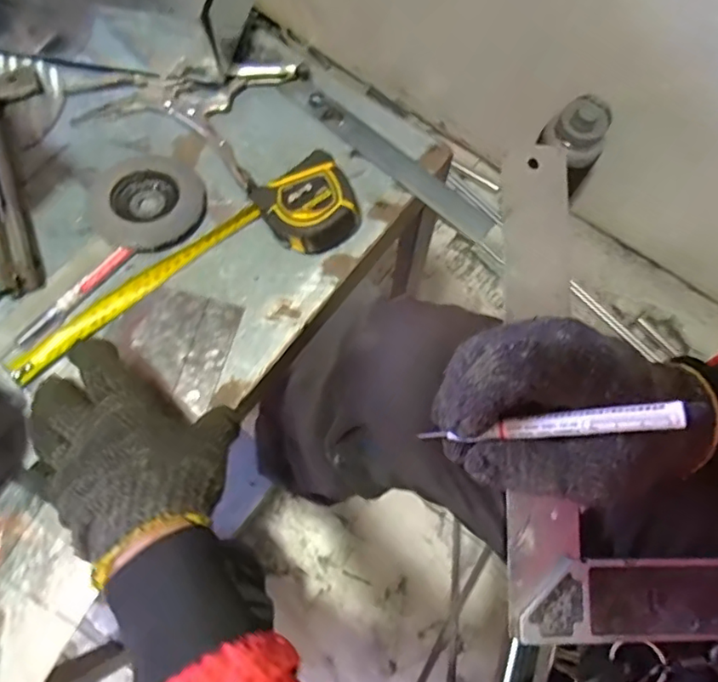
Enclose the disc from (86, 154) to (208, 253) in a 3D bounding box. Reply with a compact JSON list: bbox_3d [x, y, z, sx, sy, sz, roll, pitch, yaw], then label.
[{"bbox_3d":[-0.178,-0.119,0.486,0.092,0.018,0.096,0,76,-1],"label":"disc"}]

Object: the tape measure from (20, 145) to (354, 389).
[{"bbox_3d":[-0.141,-0.064,0.456,0.299,0.039,0.078,-24,77,-8],"label":"tape measure"}]

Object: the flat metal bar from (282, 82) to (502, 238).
[{"bbox_3d":[0.023,-0.164,0.510,0.224,0.010,0.025,42,79,8],"label":"flat metal bar"}]

